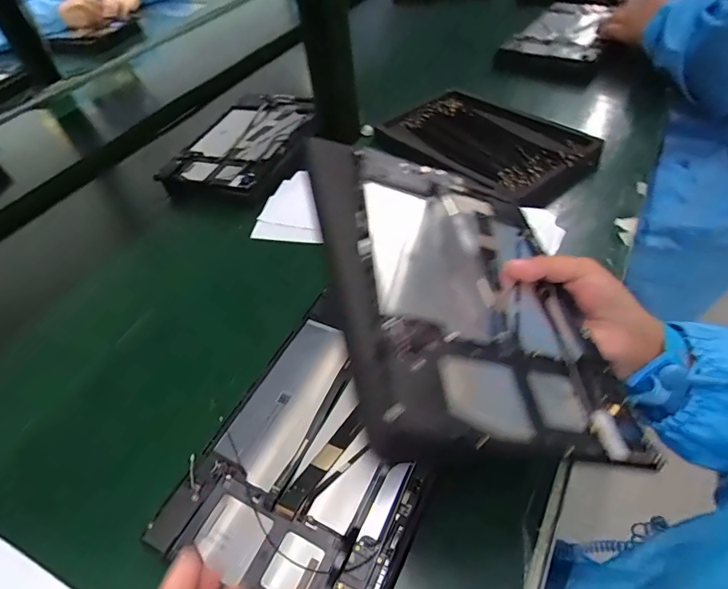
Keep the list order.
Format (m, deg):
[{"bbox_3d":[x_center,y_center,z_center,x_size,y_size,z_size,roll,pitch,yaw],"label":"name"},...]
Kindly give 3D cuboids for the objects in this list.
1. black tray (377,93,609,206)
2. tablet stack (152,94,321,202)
[{"bbox_3d":[0.143,-0.190,0.559,0.169,0.025,0.259,-36,54,-24],"label":"black tray"},{"bbox_3d":[-0.154,-0.210,0.614,0.164,0.027,0.232,14,51,18],"label":"tablet stack"}]

